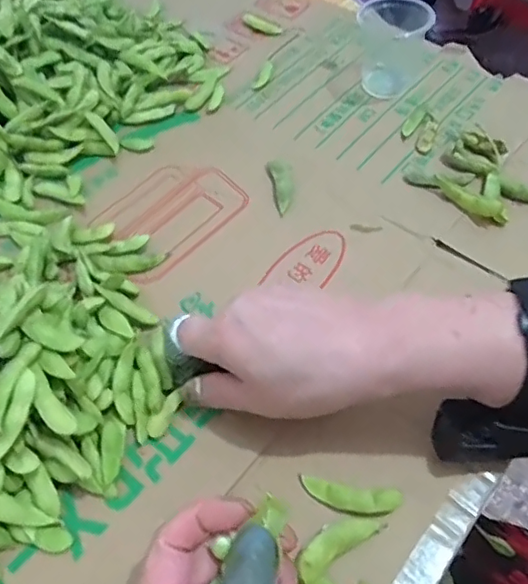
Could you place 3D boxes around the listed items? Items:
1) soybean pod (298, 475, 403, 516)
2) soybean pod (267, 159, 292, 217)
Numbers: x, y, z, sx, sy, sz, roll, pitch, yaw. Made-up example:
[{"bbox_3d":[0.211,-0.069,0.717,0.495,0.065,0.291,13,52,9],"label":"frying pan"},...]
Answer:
[{"bbox_3d":[0.047,0.114,0.311,0.055,0.013,0.015,11,55,8],"label":"soybean pod"},{"bbox_3d":[0.014,-0.089,0.457,0.018,0.011,0.055,-5,55,-3],"label":"soybean pod"}]

